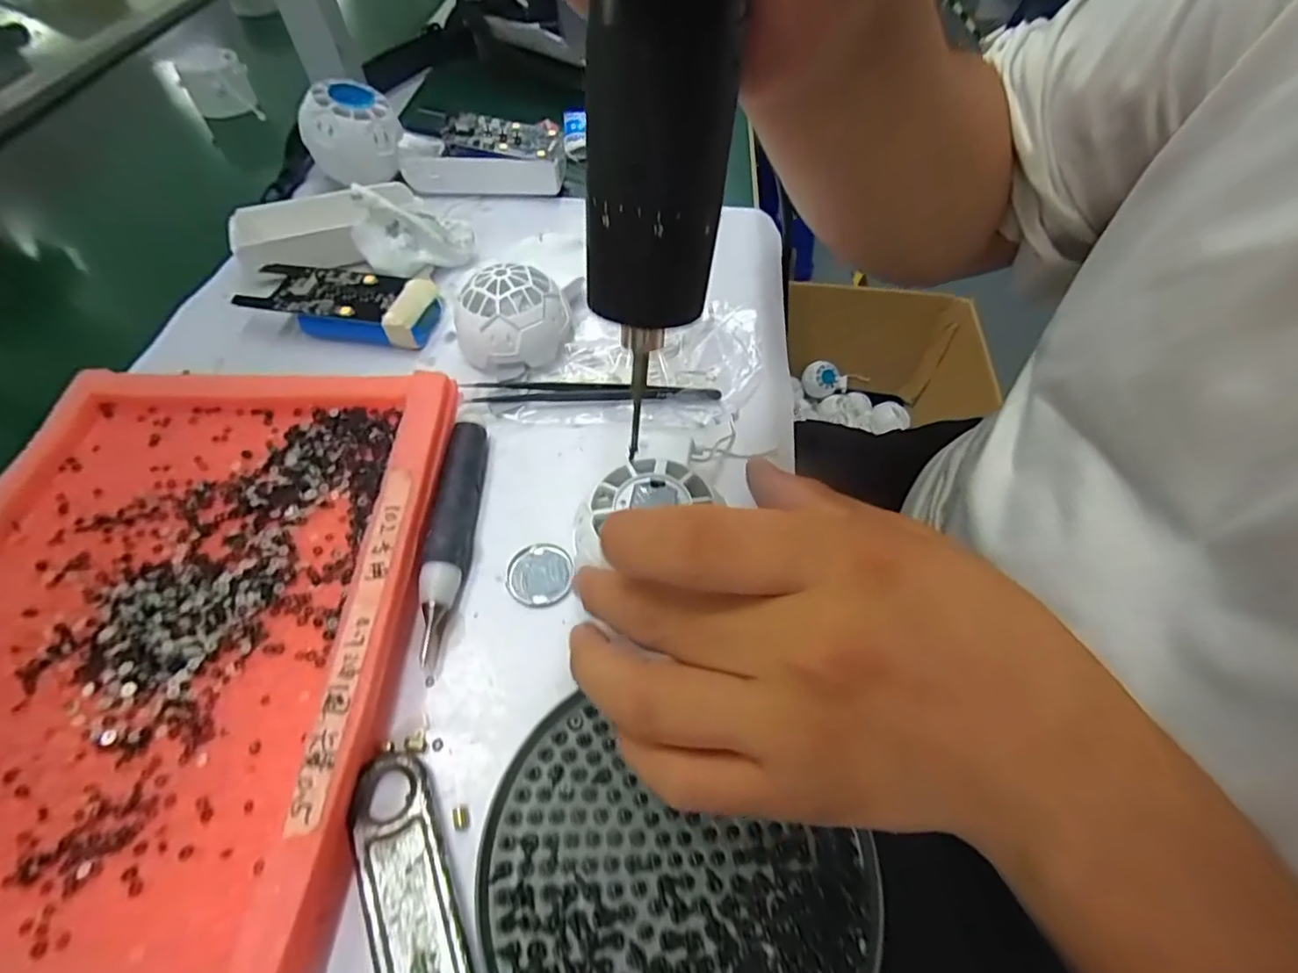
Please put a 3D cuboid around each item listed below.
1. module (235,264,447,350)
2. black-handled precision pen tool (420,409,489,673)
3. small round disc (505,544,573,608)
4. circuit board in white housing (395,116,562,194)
[{"bbox_3d":[-0.171,-0.103,0.323,0.104,0.023,0.040,9,55,6],"label":"module"},{"bbox_3d":[-0.082,0.010,0.249,0.017,0.021,0.126,-3,55,-2],"label":"black-handled precision pen tool"},{"bbox_3d":[-0.046,0.037,0.239,0.027,0.004,0.027,0,55,0],"label":"small round disc"},{"bbox_3d":[-0.114,-0.233,0.404,0.112,0.040,0.044,2,55,1],"label":"circuit board in white housing"}]

